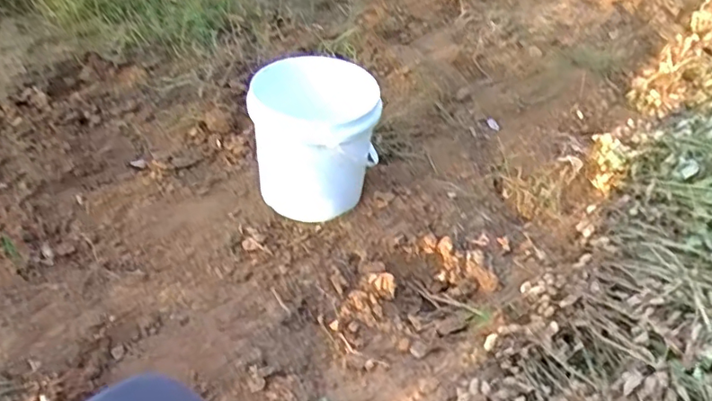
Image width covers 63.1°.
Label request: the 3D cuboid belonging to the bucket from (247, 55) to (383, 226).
[{"bbox_3d":[-0.082,-0.119,1.251,0.268,0.275,0.246,-4,38,-2],"label":"bucket"}]

